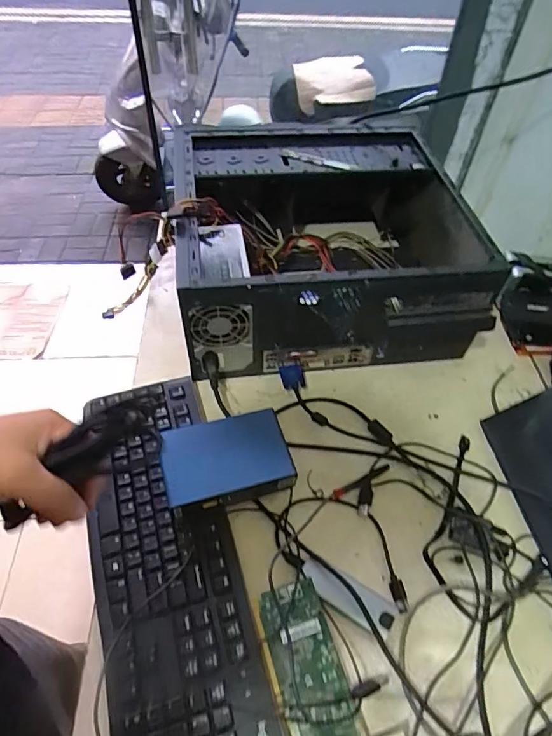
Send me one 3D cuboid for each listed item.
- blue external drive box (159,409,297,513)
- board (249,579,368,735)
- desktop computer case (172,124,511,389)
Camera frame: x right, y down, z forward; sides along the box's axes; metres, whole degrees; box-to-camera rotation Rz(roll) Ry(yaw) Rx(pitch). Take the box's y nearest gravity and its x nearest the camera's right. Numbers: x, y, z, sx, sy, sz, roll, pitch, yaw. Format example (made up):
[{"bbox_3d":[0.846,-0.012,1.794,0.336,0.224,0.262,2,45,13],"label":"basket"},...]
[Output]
[{"bbox_3d":[-0.057,0.110,0.547,0.141,0.054,0.090,-11,54,-11],"label":"blue external drive box"},{"bbox_3d":[0.028,0.287,0.448,0.069,0.011,0.145,-13,54,-12],"label":"board"},{"bbox_3d":[0.066,-0.187,0.717,0.401,0.184,0.388,-4,53,-6],"label":"desktop computer case"}]

